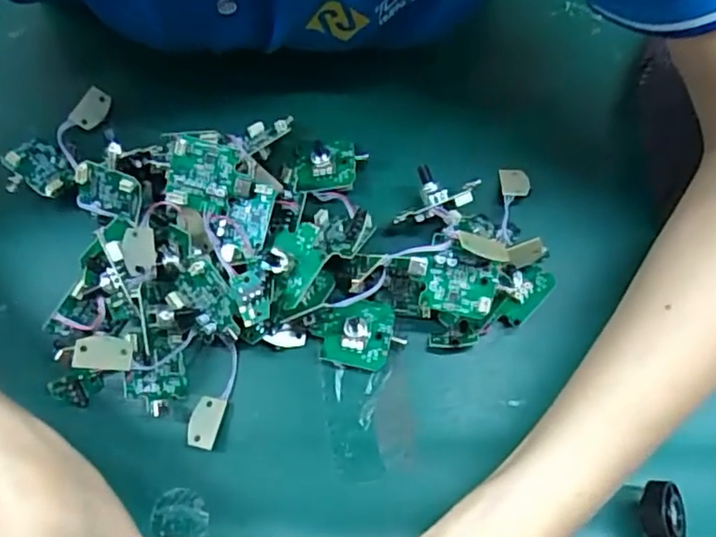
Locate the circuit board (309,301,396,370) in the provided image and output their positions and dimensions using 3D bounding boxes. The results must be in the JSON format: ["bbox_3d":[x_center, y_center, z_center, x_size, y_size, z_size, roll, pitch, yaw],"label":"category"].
[{"bbox_3d":[-0.003,0.034,0.323,0.040,0.011,0.035,6,76,8],"label":"circuit board"}]

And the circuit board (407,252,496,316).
[{"bbox_3d":[0.045,0.008,0.295,0.042,0.007,0.027,13,92,-4],"label":"circuit board"}]

